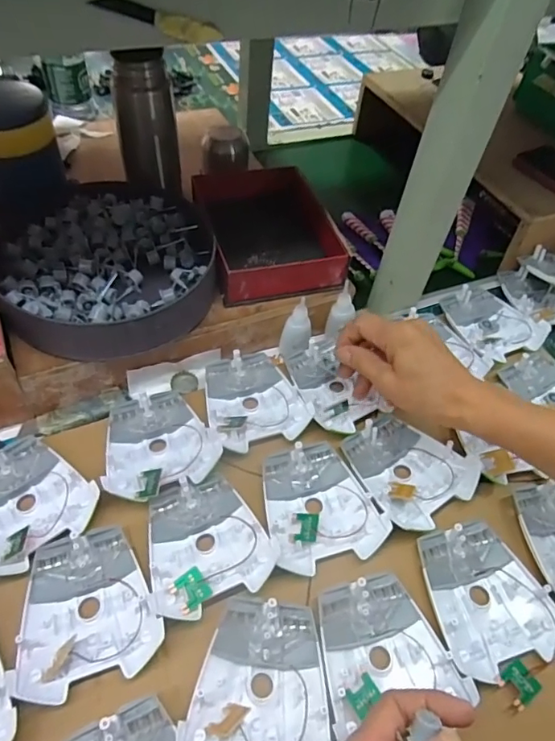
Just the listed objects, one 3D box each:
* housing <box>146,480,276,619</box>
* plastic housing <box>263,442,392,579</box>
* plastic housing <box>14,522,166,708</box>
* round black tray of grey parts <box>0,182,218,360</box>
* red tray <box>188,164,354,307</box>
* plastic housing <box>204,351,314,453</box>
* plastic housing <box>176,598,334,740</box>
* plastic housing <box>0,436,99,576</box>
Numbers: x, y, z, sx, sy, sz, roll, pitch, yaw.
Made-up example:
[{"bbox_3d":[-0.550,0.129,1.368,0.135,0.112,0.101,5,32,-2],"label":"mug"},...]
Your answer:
[{"bbox_3d":[-0.056,0.137,0.407,0.094,0.019,0.106,-9,55,-14],"label":"housing"},{"bbox_3d":[0.034,0.113,0.434,0.094,0.020,0.106,-10,55,-15],"label":"plastic housing"},{"bbox_3d":[-0.141,0.174,0.373,0.094,0.014,0.108,-10,55,-15],"label":"plastic housing"},{"bbox_3d":[-0.171,-0.114,0.513,0.206,0.049,0.224,4,53,-5],"label":"round black tray of grey parts"},{"bbox_3d":[-0.013,-0.156,0.558,0.136,0.051,0.169,-12,56,-16],"label":"red tray"},{"bbox_3d":[-0.024,0.026,0.500,0.094,0.016,0.109,-10,55,-15],"label":"plastic housing"},{"bbox_3d":[-0.009,0.220,0.353,0.094,0.021,0.108,10,53,0],"label":"plastic housing"},{"bbox_3d":[-0.210,0.104,0.420,0.096,0.019,0.109,-21,59,-22],"label":"plastic housing"}]

